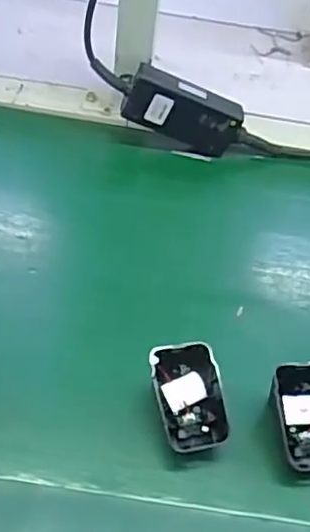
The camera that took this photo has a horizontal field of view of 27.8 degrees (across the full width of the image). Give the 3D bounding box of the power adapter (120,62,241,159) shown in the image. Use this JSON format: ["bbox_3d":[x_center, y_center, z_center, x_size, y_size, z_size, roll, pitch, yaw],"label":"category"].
[{"bbox_3d":[0.028,-0.153,0.625,0.117,0.052,0.031,19,44,-18],"label":"power adapter"}]

